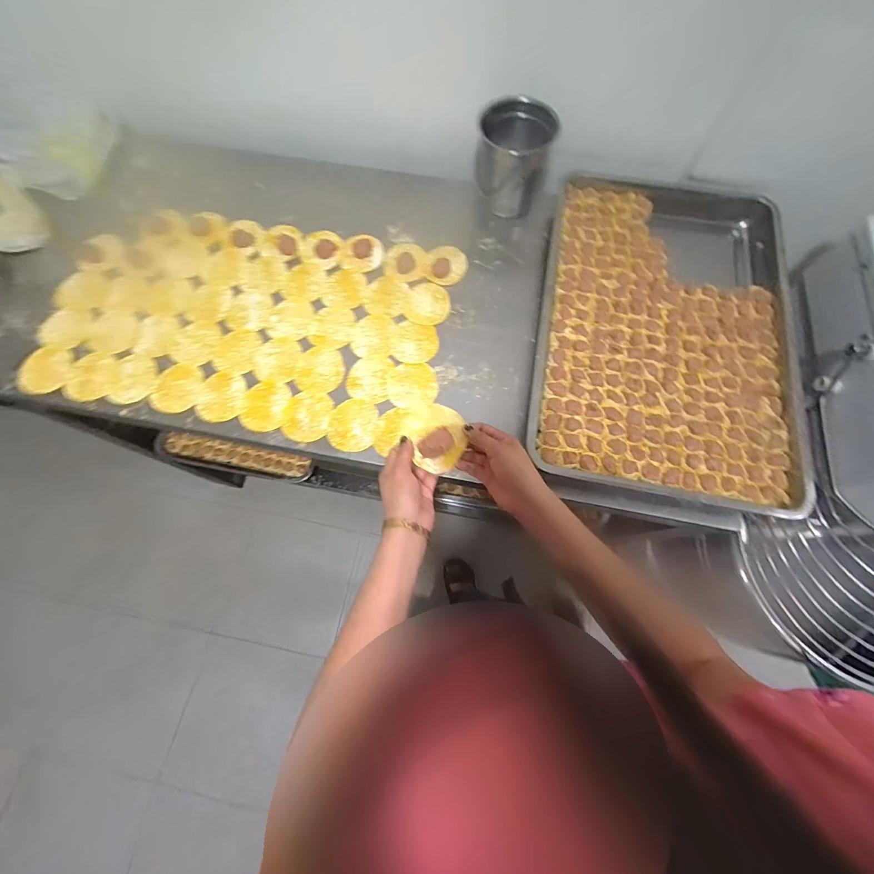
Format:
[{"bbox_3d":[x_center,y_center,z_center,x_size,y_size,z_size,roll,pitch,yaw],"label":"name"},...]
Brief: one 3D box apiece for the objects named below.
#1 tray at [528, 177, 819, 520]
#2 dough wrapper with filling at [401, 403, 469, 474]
[{"bbox_3d":[0.370,-0.194,0.636,0.389,0.053,0.598,11,72,5],"label":"tray"},{"bbox_3d":[-0.001,0.001,0.468,0.070,0.024,0.082,-15,72,-4],"label":"dough wrapper with filling"}]

